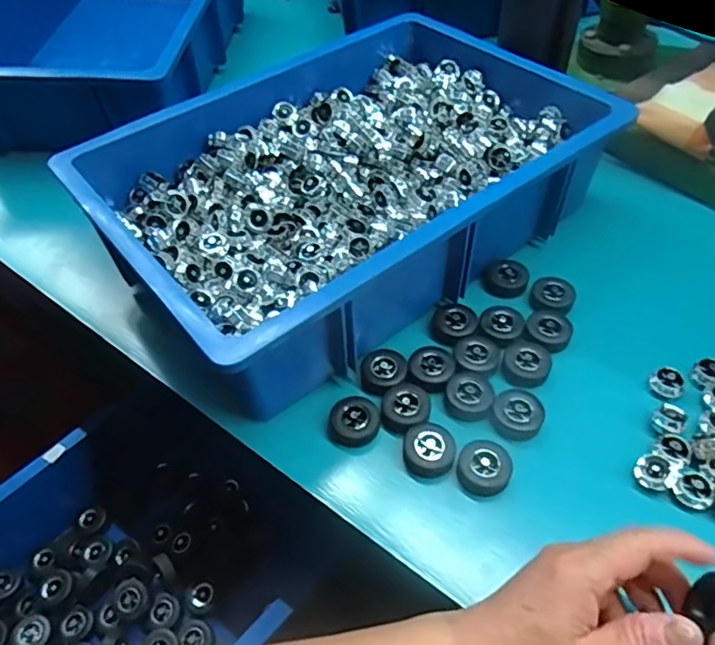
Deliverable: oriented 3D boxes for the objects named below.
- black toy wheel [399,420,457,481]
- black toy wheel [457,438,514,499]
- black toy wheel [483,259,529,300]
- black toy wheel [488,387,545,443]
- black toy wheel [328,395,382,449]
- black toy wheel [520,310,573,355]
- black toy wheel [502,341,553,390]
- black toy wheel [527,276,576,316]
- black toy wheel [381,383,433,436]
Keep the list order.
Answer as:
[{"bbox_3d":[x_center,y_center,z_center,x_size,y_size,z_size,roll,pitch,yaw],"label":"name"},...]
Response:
[{"bbox_3d":[0.051,0.092,0.416,0.036,0.016,0.038,-3,51,4],"label":"black toy wheel"},{"bbox_3d":[0.089,0.102,0.408,0.036,0.016,0.039,-3,51,4],"label":"black toy wheel"},{"bbox_3d":[0.137,-0.041,0.532,0.036,0.015,0.037,-3,51,4],"label":"black toy wheel"},{"bbox_3d":[0.119,0.068,0.432,0.036,0.012,0.038,-3,51,4],"label":"black toy wheel"},{"bbox_3d":[-0.002,0.074,0.437,0.037,0.013,0.038,-3,51,4],"label":"black toy wheel"},{"bbox_3d":[0.159,0.008,0.487,0.037,0.016,0.038,-3,51,4],"label":"black toy wheel"},{"bbox_3d":[0.136,0.032,0.466,0.037,0.015,0.040,-3,51,4],"label":"black toy wheel"},{"bbox_3d":[0.172,-0.022,0.513,0.036,0.014,0.037,-3,51,4],"label":"black toy wheel"},{"bbox_3d":[0.037,0.064,0.441,0.041,0.012,0.034,-25,53,-14],"label":"black toy wheel"}]

